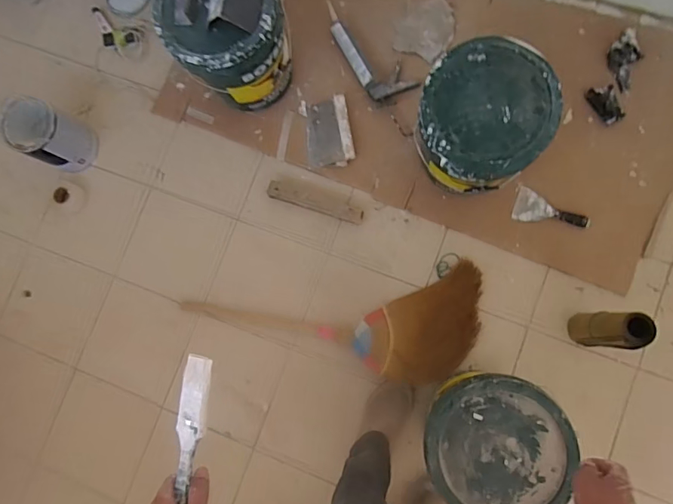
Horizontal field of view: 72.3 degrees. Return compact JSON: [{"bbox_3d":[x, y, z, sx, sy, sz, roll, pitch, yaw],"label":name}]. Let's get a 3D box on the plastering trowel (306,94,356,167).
[{"bbox_3d":[-0.025,-0.375,1.436,0.147,0.042,0.217,-6,85,6],"label":"plastering trowel"}]

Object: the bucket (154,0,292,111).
[{"bbox_3d":[-0.284,-0.598,1.290,0.288,0.356,0.297,-1,84,5],"label":"bucket"}]

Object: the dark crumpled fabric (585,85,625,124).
[{"bbox_3d":[0.804,-0.441,1.368,0.081,0.019,0.121,-25,83,4],"label":"dark crumpled fabric"}]

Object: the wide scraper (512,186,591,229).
[{"bbox_3d":[0.632,-0.122,1.350,0.212,0.024,0.094,14,87,7],"label":"wide scraper"}]

